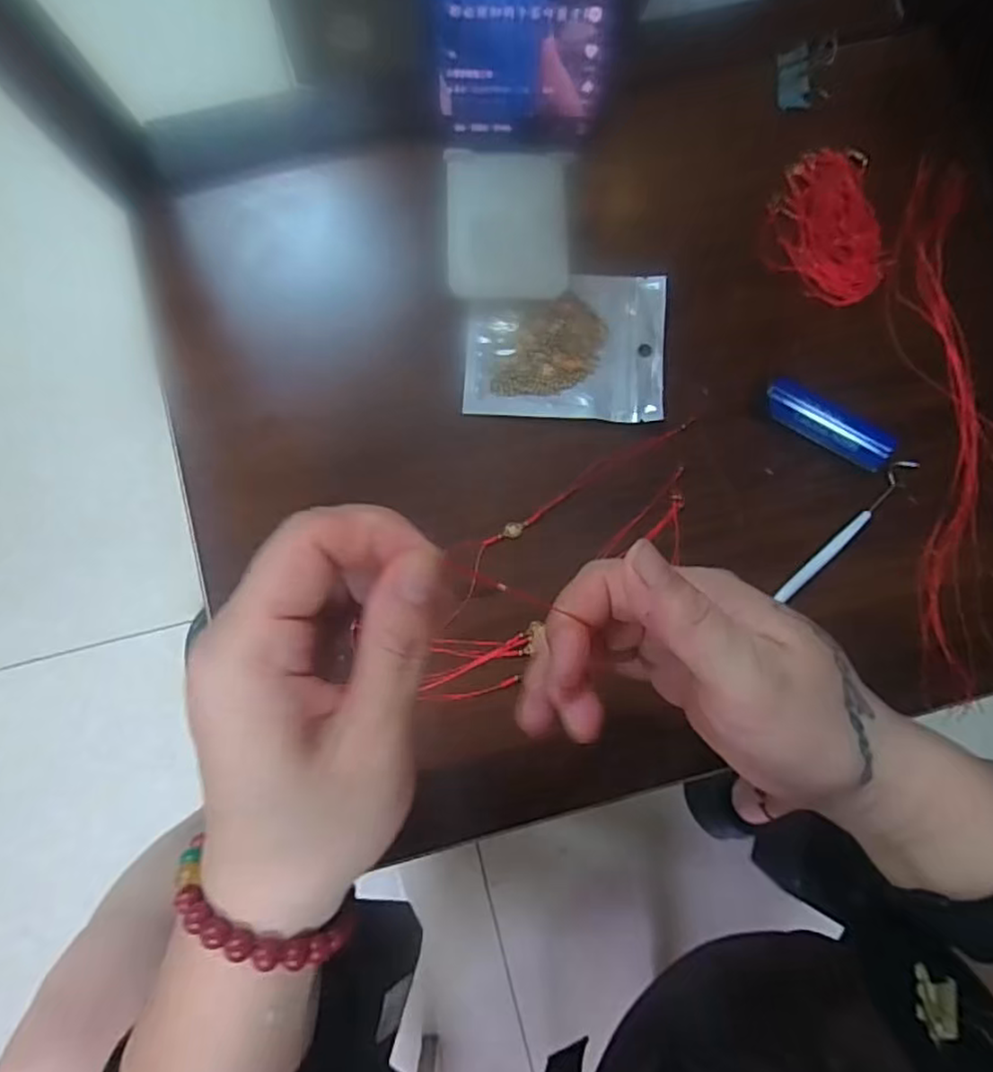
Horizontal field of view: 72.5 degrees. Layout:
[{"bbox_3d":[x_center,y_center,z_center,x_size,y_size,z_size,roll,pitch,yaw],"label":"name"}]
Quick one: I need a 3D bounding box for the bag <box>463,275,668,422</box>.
[{"bbox_3d":[0.038,-0.103,0.369,0.107,0.006,0.079,2,83,-1],"label":"bag"}]

